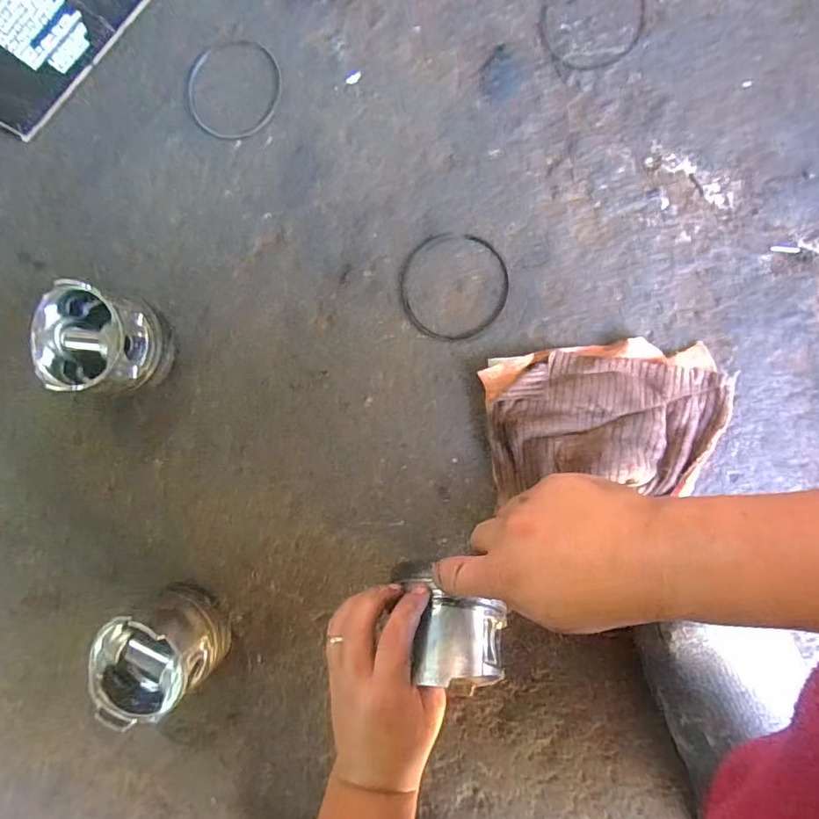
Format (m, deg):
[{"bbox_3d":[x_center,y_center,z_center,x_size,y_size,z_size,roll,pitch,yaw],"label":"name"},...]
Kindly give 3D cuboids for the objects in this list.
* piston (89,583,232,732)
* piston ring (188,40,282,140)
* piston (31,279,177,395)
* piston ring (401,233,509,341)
[{"bbox_3d":[-0.228,0.222,0.471,0.094,0.089,0.088,0,90,10],"label":"piston"},{"bbox_3d":[-0.172,-0.313,0.500,0.095,0.005,0.097,0,90,10],"label":"piston ring"},{"bbox_3d":[-0.290,-0.063,0.482,0.093,0.080,0.095,0,90,10],"label":"piston"},{"bbox_3d":[0.040,-0.111,0.462,0.095,0.004,0.095,0,90,10],"label":"piston ring"}]

